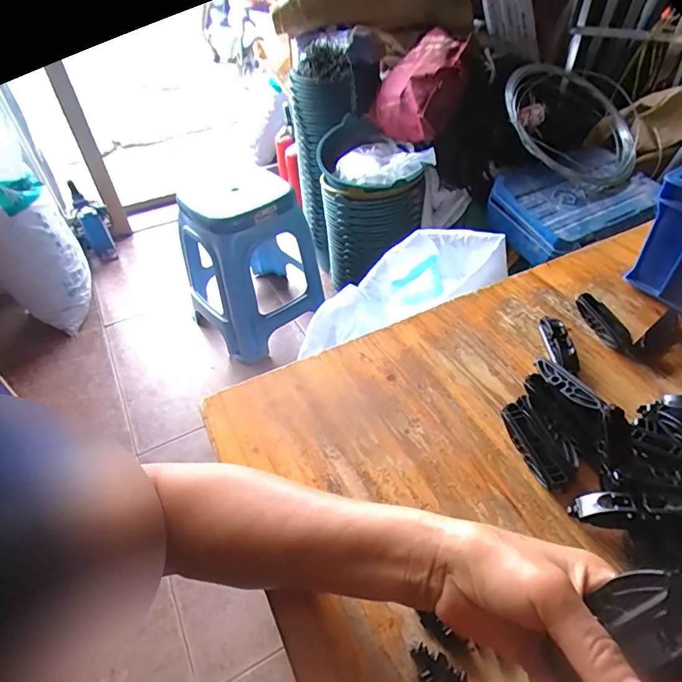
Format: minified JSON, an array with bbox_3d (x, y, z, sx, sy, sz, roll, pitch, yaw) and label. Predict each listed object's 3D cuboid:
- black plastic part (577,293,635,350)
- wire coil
[{"bbox_3d":[0.271,-0.019,0.463,0.024,0.014,0.077,-8,45,-5],"label":"black plastic part"},{"bbox_3d":[0.648,-0.634,1.285,0.411,0.057,0.368,20,73,-10],"label":"wire coil"}]

